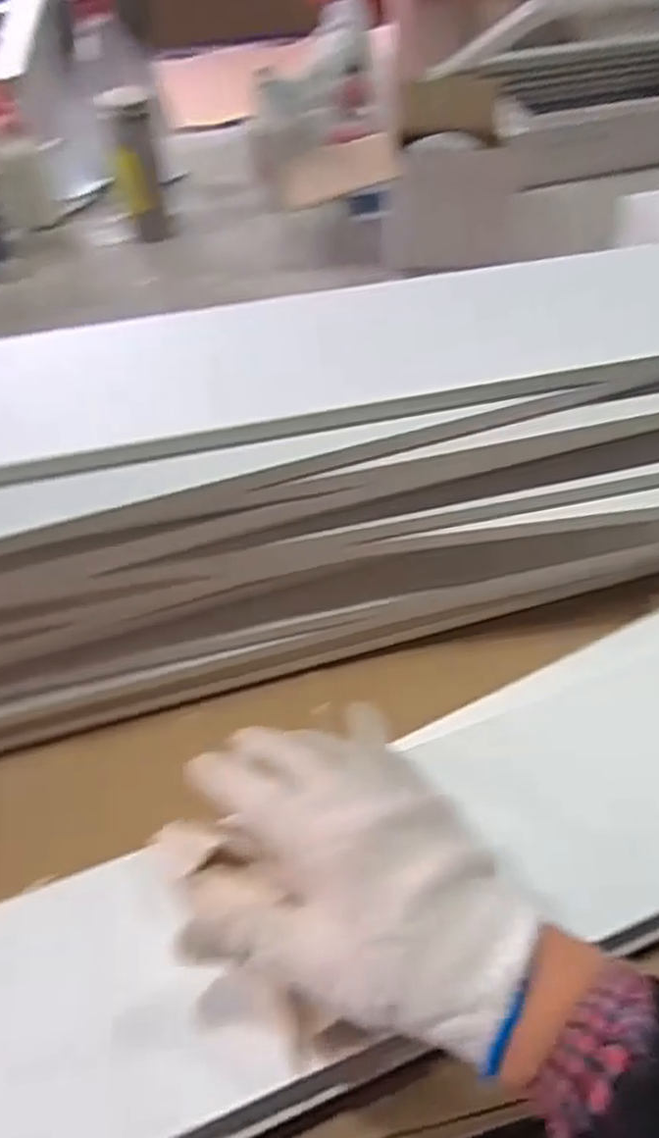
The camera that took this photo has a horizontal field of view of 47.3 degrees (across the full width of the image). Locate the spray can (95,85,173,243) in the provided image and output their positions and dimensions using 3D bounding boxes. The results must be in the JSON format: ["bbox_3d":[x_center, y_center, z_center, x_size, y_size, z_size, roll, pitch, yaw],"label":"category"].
[{"bbox_3d":[-0.221,-0.463,0.864,0.061,0.149,0.045,-8,51,-5],"label":"spray can"}]

